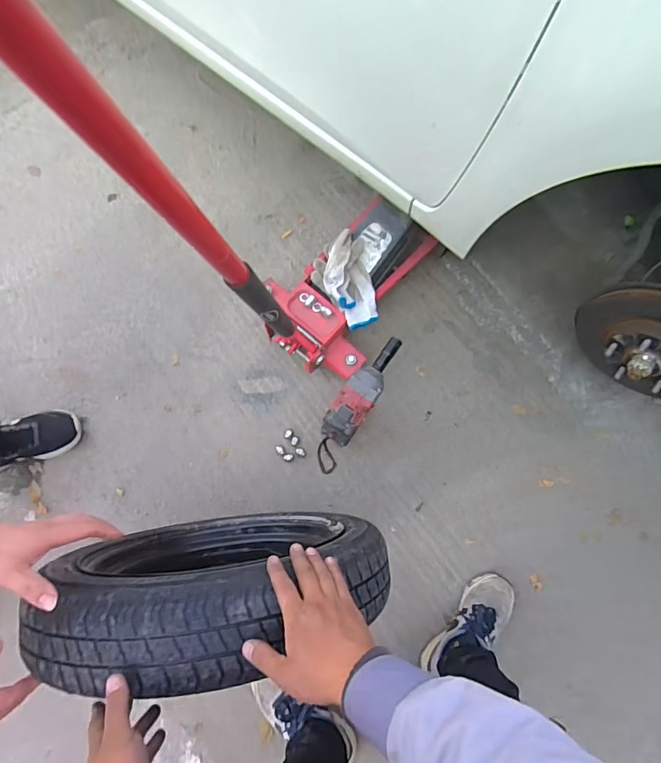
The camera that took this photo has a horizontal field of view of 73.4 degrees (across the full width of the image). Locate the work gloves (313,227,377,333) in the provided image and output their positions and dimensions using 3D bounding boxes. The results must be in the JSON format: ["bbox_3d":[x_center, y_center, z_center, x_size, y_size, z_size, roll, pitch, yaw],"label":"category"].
[{"bbox_3d":[0.033,-0.231,1.029,0.126,0.061,0.222,-14,80,-4],"label":"work gloves"}]

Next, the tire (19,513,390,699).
[{"bbox_3d":[-0.166,0.320,0.725,0.488,0.468,0.149,-4,77,-2],"label":"tire"}]

